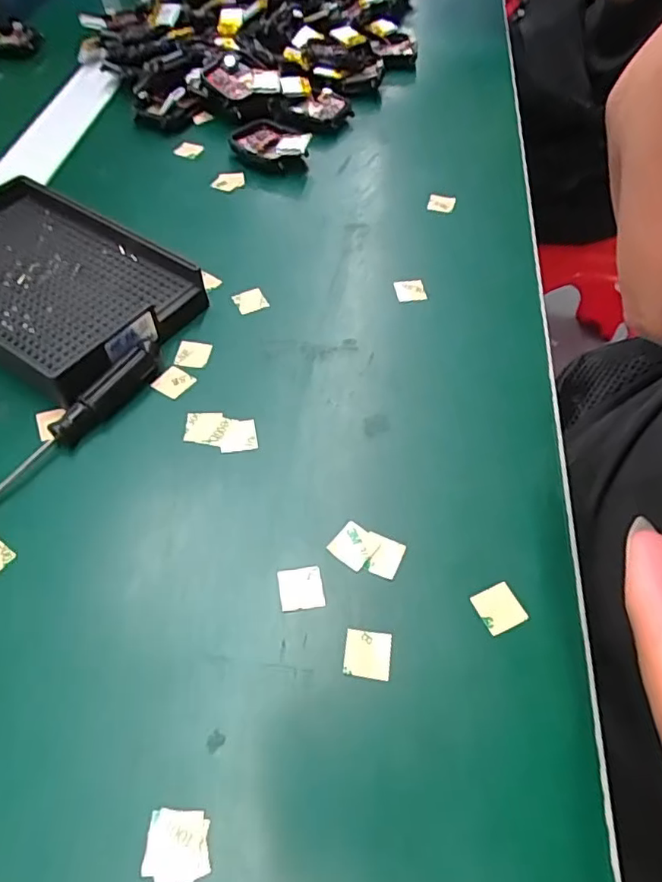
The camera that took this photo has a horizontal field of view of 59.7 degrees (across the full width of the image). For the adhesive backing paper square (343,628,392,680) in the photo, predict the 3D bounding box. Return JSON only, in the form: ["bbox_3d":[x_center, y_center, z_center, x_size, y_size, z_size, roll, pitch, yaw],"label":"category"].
[{"bbox_3d":[0.013,0.072,0.197,0.015,0.004,0.015,4,56,6],"label":"adhesive backing paper square"}]

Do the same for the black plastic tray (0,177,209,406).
[{"bbox_3d":[-0.143,-0.078,0.286,0.138,0.024,0.090,30,59,18],"label":"black plastic tray"}]

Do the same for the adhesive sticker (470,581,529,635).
[{"bbox_3d":[0.060,0.060,0.207,0.015,0.004,0.015,-22,56,-13],"label":"adhesive sticker"}]

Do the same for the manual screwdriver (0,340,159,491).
[{"bbox_3d":[-0.118,0.002,0.235,0.012,0.016,0.129,33,60,20],"label":"manual screwdriver"}]

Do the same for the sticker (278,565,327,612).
[{"bbox_3d":[-0.011,0.053,0.210,0.016,0.004,0.015,-8,56,-5],"label":"sticker"}]

